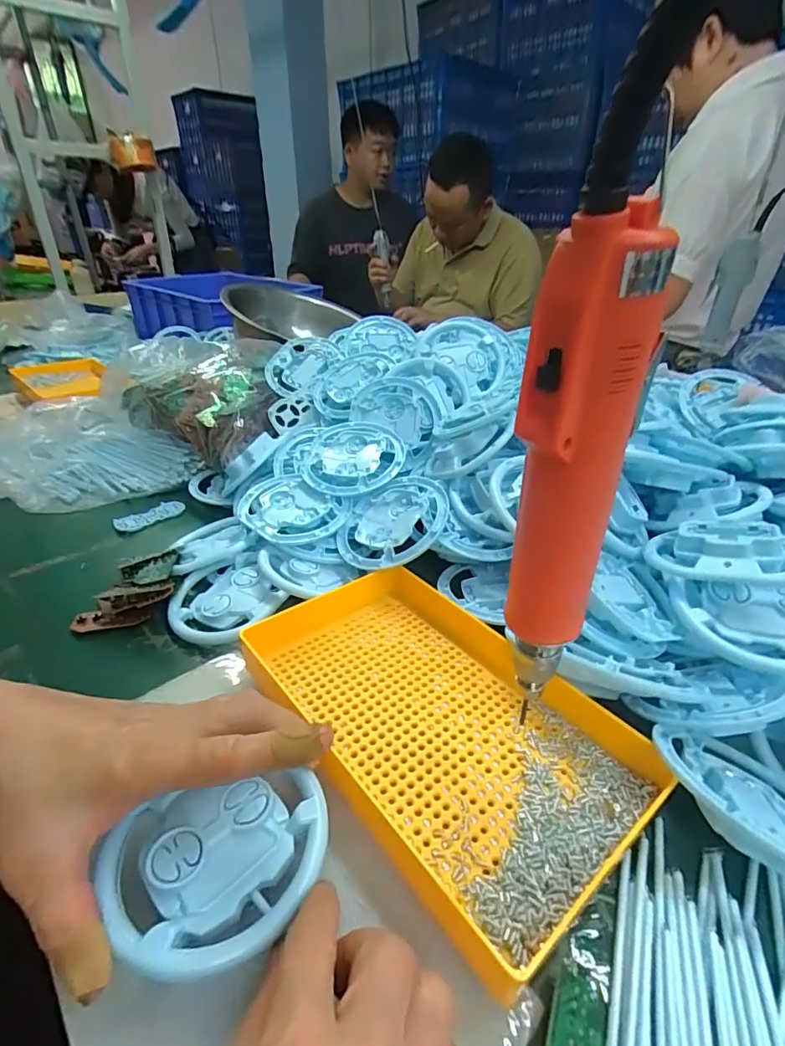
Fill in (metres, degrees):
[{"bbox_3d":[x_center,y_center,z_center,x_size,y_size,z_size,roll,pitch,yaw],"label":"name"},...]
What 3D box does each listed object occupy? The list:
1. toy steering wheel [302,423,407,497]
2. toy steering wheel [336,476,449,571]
[{"bbox_3d":[-0.039,-0.064,0.504,0.101,0.023,0.101,-11,49,-2],"label":"toy steering wheel"},{"bbox_3d":[-0.001,-0.002,0.443,0.094,0.015,0.103,-3,47,27],"label":"toy steering wheel"}]

